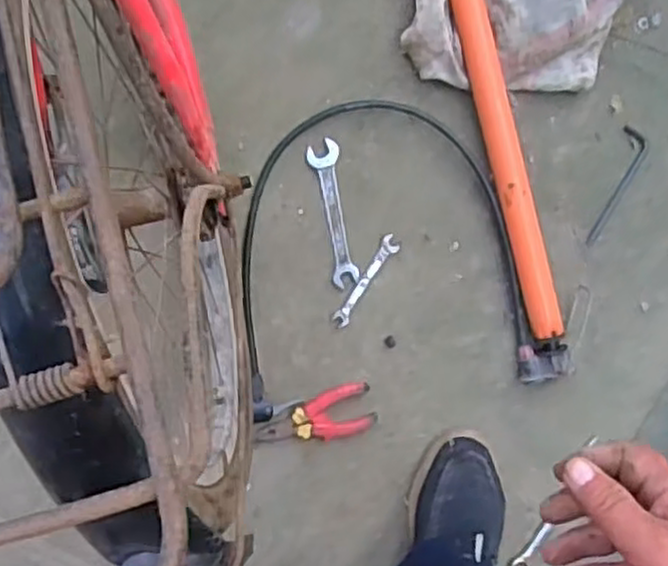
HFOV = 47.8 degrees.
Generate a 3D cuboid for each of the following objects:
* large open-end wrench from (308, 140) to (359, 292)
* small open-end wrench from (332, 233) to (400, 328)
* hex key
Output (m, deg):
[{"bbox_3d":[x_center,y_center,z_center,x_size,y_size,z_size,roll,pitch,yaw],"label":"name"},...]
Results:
[{"bbox_3d":[0.000,-0.073,0.810,0.032,0.010,0.154,-11,98,-5],"label":"large open-end wrench"},{"bbox_3d":[0.035,-0.002,0.825,0.019,0.004,0.113,34,90,-8],"label":"small open-end wrench"},{"bbox_3d":[0.317,-0.107,0.845,0.032,0.006,0.135,20,92,-7],"label":"hex key"}]

